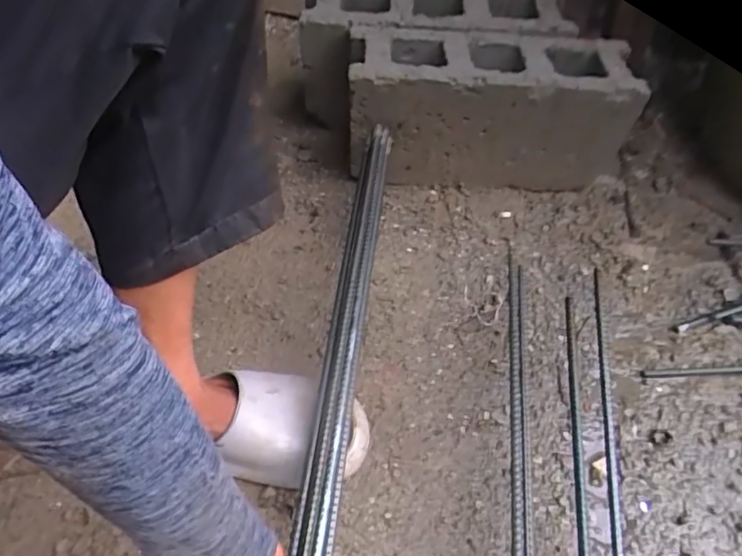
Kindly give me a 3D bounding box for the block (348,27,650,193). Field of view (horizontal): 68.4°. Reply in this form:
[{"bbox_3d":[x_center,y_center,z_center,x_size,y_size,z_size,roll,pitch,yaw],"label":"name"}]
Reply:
[{"bbox_3d":[0.170,-0.238,0.819,0.389,0.222,0.119,1,54,0],"label":"block"}]

